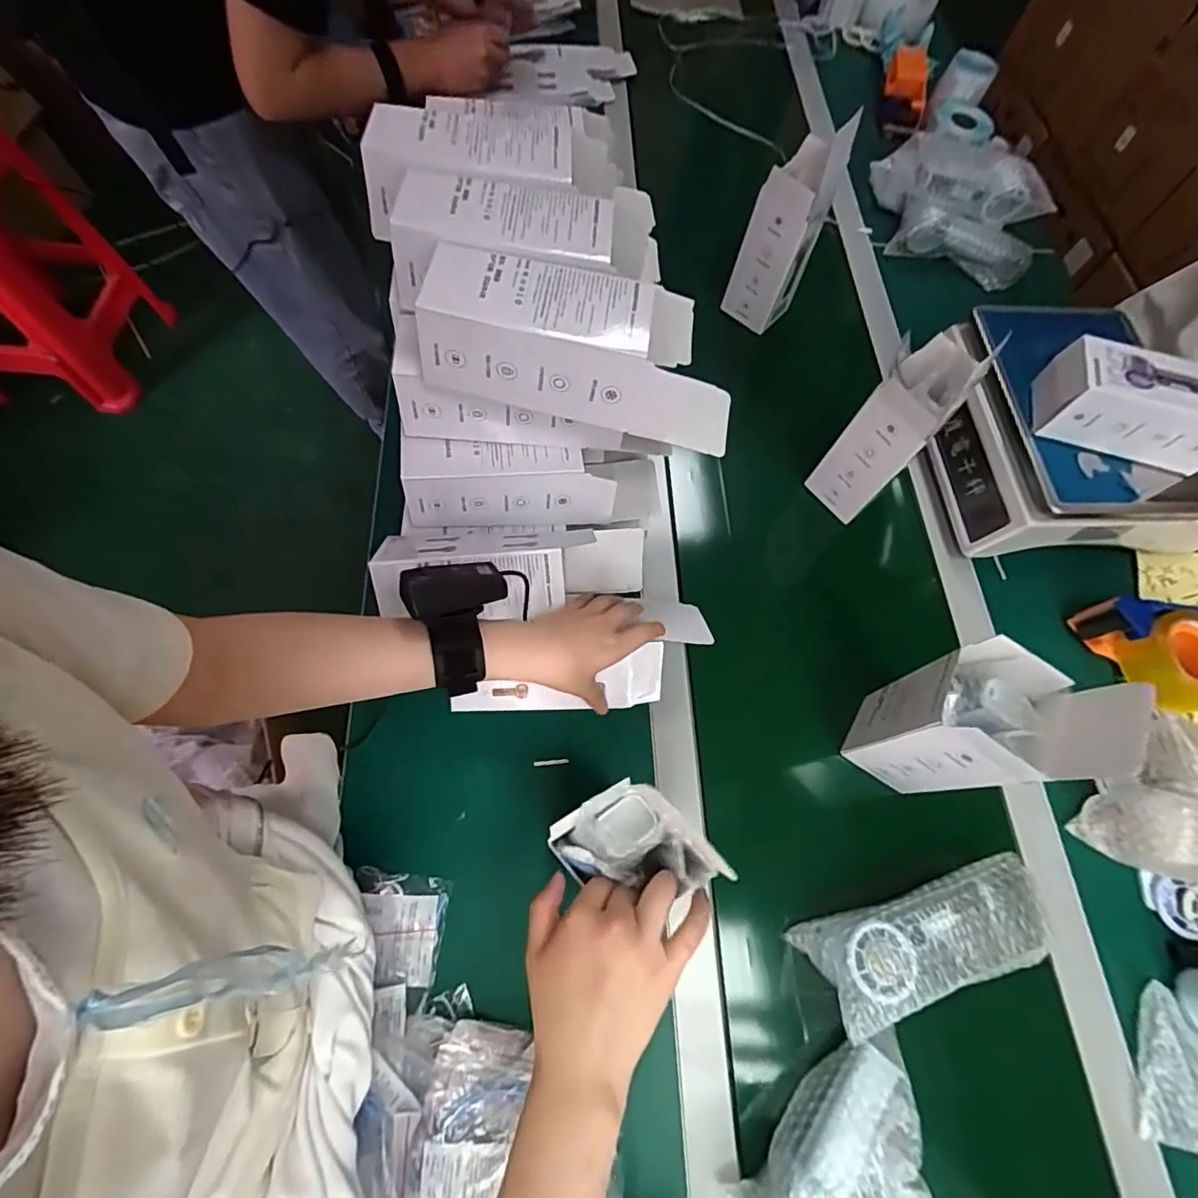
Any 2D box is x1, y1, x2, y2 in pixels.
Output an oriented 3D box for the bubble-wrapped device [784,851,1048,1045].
[{"bbox_3d":[0.280,0.287,0.483,0.203,0.051,0.075,-16,70,-8],"label":"bubble-wrapped device"}]

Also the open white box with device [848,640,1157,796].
[{"bbox_3d":[0.306,0.102,0.480,0.088,0.224,0.093,31,71,10],"label":"open white box with device"}]

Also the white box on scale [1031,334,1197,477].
[{"bbox_3d":[0.538,-0.197,0.578,0.164,0.070,0.082,14,69,4],"label":"white box on scale"}]

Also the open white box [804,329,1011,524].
[{"bbox_3d":[0.305,-0.182,0.602,0.075,0.220,0.084,41,73,13],"label":"open white box"}]

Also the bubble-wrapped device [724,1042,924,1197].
[{"bbox_3d":[0.181,0.422,0.430,0.087,0.048,0.152,38,73,12],"label":"bubble-wrapped device"}]

